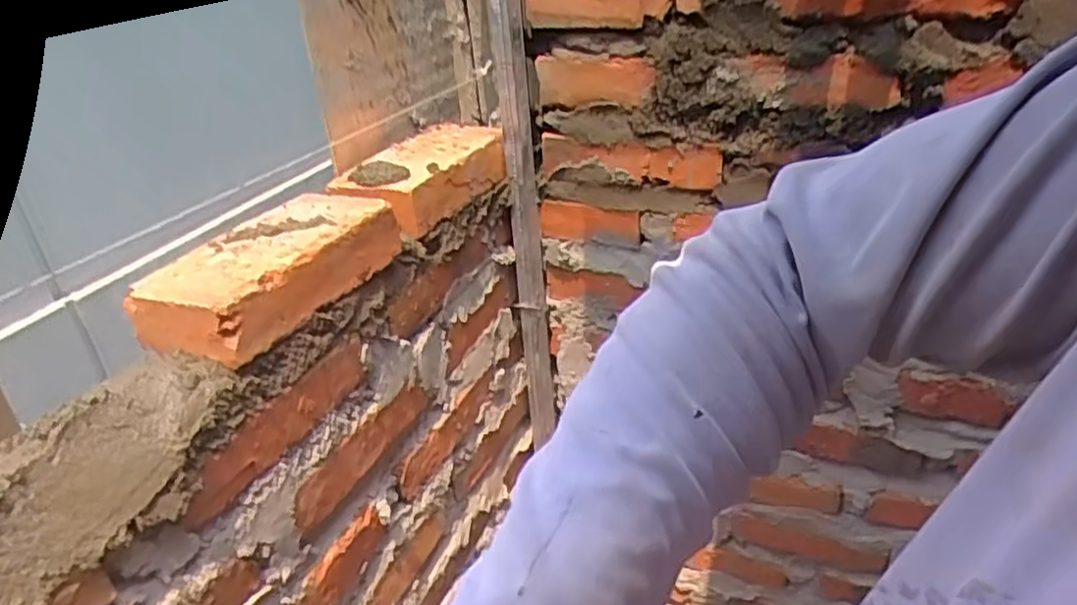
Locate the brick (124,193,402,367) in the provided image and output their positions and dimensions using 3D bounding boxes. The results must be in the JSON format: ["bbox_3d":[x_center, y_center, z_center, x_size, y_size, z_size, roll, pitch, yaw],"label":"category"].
[{"bbox_3d":[-0.202,-0.028,0.555,0.104,0.047,0.193,8,32,23],"label":"brick"}]

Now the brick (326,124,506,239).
[{"bbox_3d":[-0.115,-0.128,0.721,0.104,0.053,0.201,13,34,29],"label":"brick"}]

